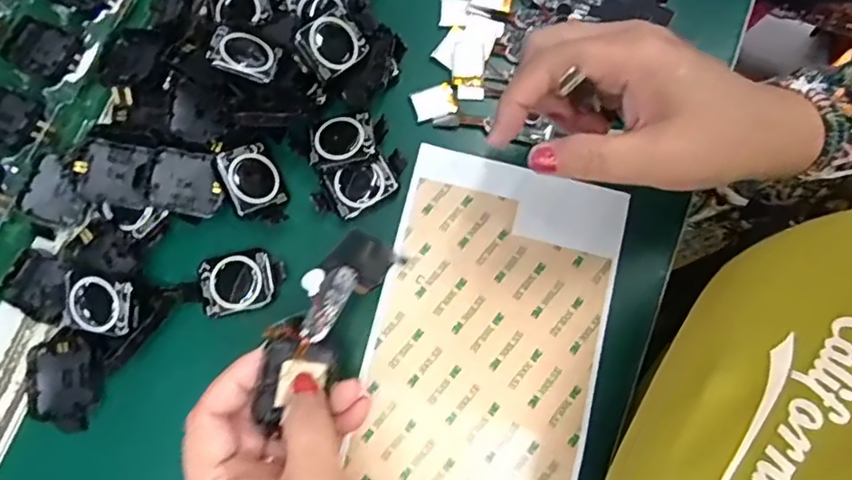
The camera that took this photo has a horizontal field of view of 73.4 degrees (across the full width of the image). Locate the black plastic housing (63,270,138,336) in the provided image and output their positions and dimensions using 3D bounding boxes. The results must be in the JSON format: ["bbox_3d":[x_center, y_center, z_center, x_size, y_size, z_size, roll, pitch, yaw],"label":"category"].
[{"bbox_3d":[-0.169,0.033,0.303,0.043,0.017,0.030,6,103,6],"label":"black plastic housing"}]

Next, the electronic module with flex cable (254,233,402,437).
[{"bbox_3d":[-0.048,0.037,0.257,0.031,0.020,0.091,33,85,6],"label":"electronic module with flex cable"}]

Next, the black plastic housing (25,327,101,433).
[{"bbox_3d":[-0.189,0.075,0.304,0.035,0.015,0.051,-8,79,-2],"label":"black plastic housing"}]

